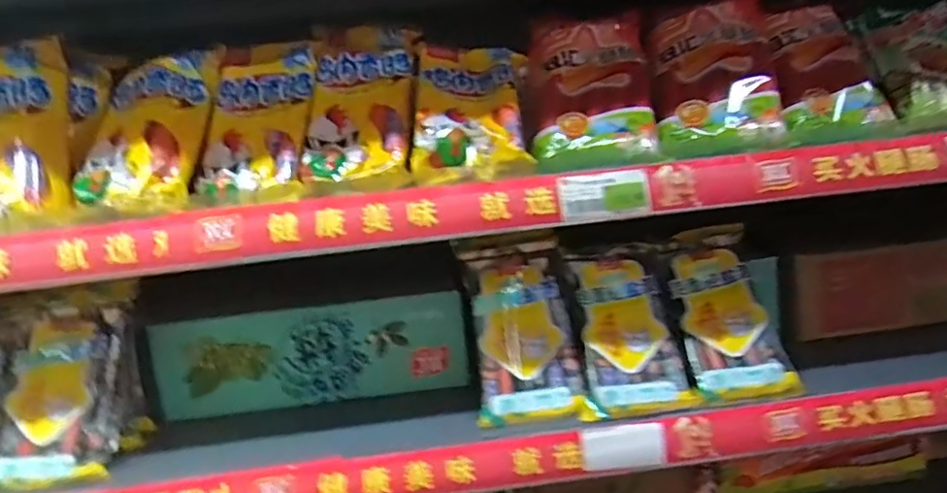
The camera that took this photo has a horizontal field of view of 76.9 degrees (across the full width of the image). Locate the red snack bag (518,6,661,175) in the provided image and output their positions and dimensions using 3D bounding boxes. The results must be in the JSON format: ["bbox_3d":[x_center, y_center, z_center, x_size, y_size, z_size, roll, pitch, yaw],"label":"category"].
[{"bbox_3d":[0.119,-0.159,0.630,0.133,0.232,0.075,-6,-28,9],"label":"red snack bag"}]

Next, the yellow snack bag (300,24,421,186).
[{"bbox_3d":[-0.117,-0.153,0.622,0.109,0.201,0.021,-2,-26,5],"label":"yellow snack bag"}]

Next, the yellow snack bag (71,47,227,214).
[{"bbox_3d":[-0.320,-0.117,0.590,0.104,0.191,0.040,-2,-26,-3],"label":"yellow snack bag"}]

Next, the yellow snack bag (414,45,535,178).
[{"bbox_3d":[-0.002,-0.141,0.613,0.109,0.045,0.192,-1,47,-2],"label":"yellow snack bag"}]

